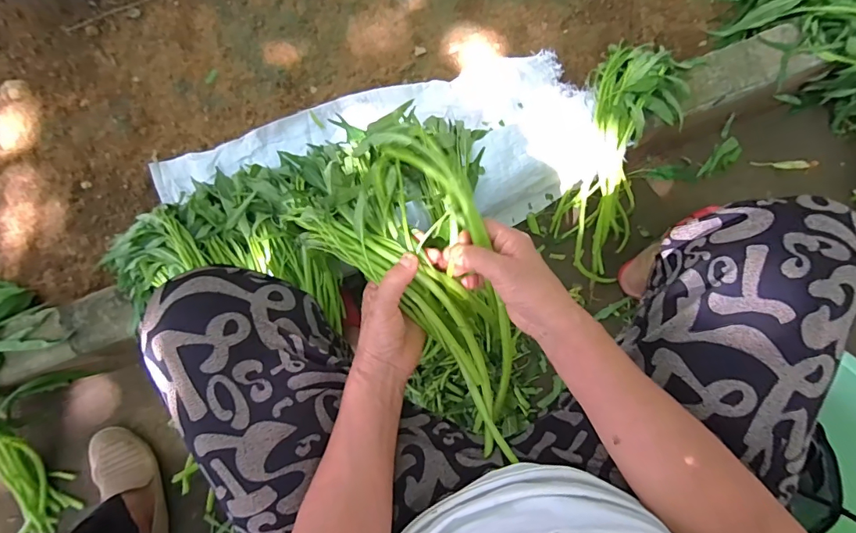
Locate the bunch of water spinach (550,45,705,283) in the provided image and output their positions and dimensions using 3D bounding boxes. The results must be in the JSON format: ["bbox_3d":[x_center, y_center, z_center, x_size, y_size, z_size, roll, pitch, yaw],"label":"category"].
[{"bbox_3d":[0.334,-0.174,0.782,0.164,0.103,0.403,12,107,1],"label":"bunch of water spinach"}]

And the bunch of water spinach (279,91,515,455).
[{"bbox_3d":[-0.002,0.018,0.468,0.156,0.129,0.353,-27,89,-6],"label":"bunch of water spinach"}]

